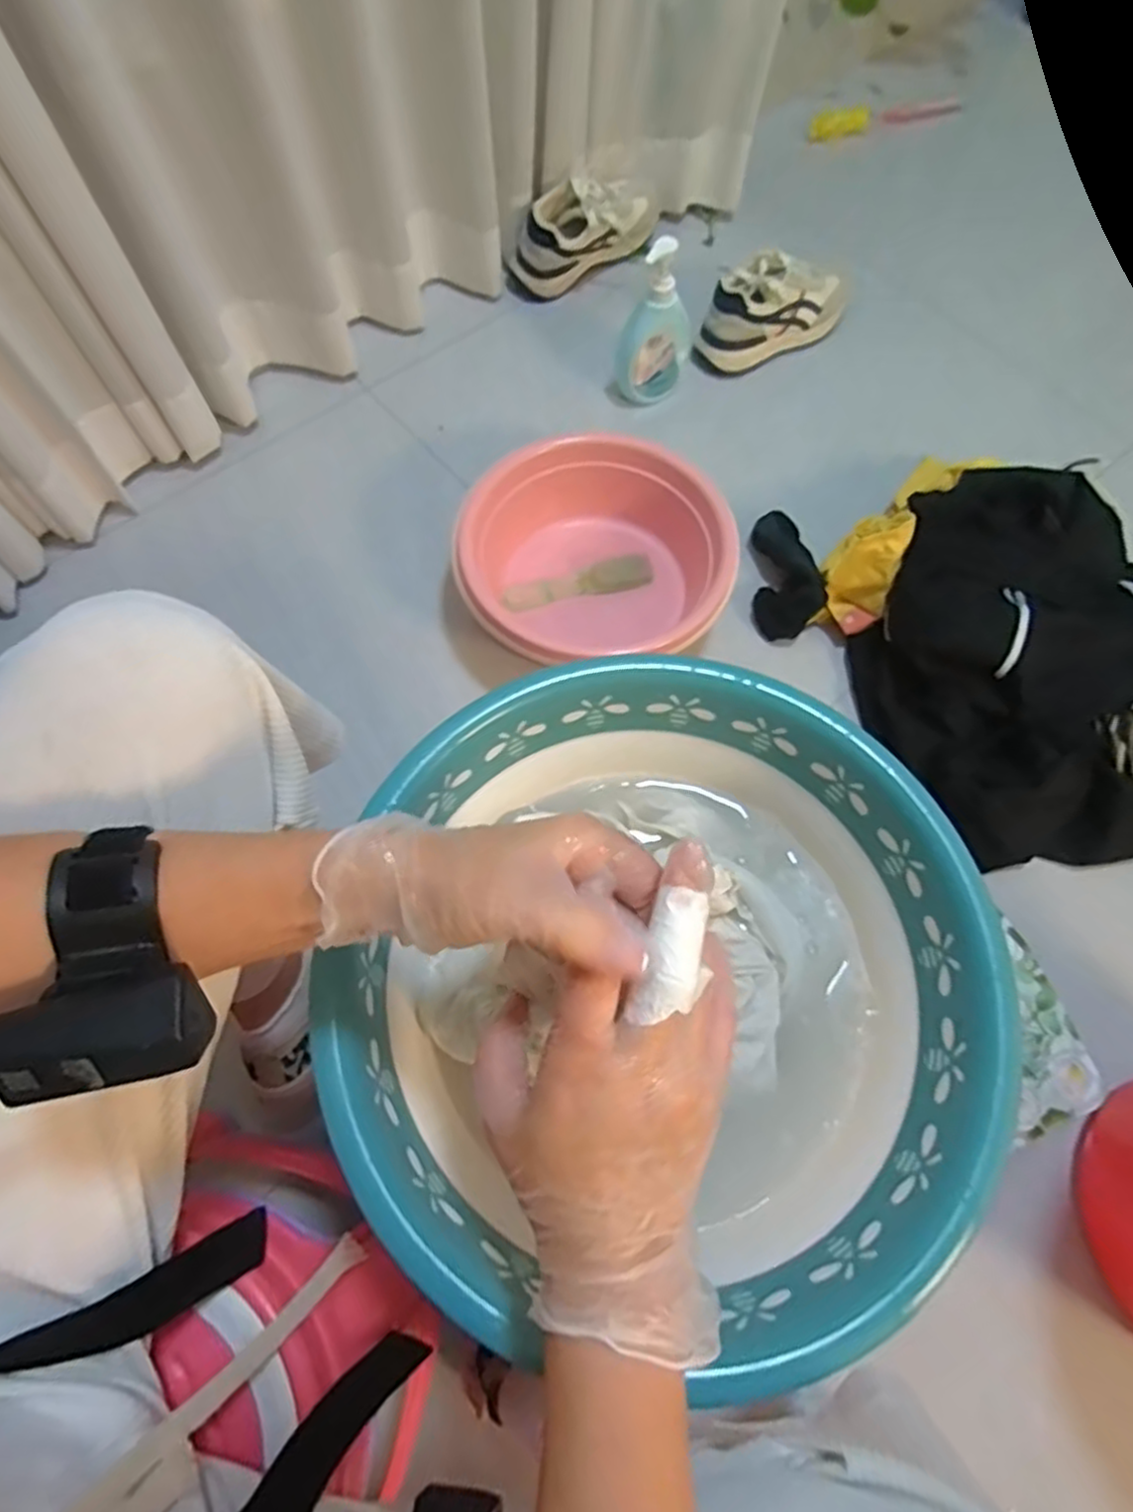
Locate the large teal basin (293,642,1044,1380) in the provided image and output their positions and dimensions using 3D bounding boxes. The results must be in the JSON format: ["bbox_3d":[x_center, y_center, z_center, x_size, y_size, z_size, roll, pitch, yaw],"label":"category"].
[{"bbox_3d":[0.058,0.126,0.441,0.339,0.106,0.353,0,67,-1],"label":"large teal basin"}]

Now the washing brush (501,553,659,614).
[{"bbox_3d":[0.014,-0.212,0.905,0.182,0.035,0.035,-12,68,-6],"label":"washing brush"}]

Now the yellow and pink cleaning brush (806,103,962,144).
[{"bbox_3d":[0.589,-1.210,1.379,0.328,0.018,0.064,-21,69,-9],"label":"yellow and pink cleaning brush"}]

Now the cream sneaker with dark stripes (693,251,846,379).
[{"bbox_3d":[0.306,-0.661,1.080,0.243,0.104,0.084,-29,70,-12],"label":"cream sneaker with dark stripes"}]

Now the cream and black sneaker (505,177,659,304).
[{"bbox_3d":[0.035,-0.819,1.140,0.278,0.119,0.089,-36,72,-15],"label":"cream and black sneaker"}]

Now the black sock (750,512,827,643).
[{"bbox_3d":[0.279,-0.230,0.935,0.077,0.041,0.165,2,67,0],"label":"black sock"}]

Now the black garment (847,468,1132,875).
[{"bbox_3d":[0.536,-0.111,0.834,0.349,0.120,0.437,18,68,7],"label":"black garment"}]

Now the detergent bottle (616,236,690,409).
[{"bbox_3d":[0.120,-0.594,1.001,0.097,0.209,0.058,-10,60,-5],"label":"detergent bottle"}]

